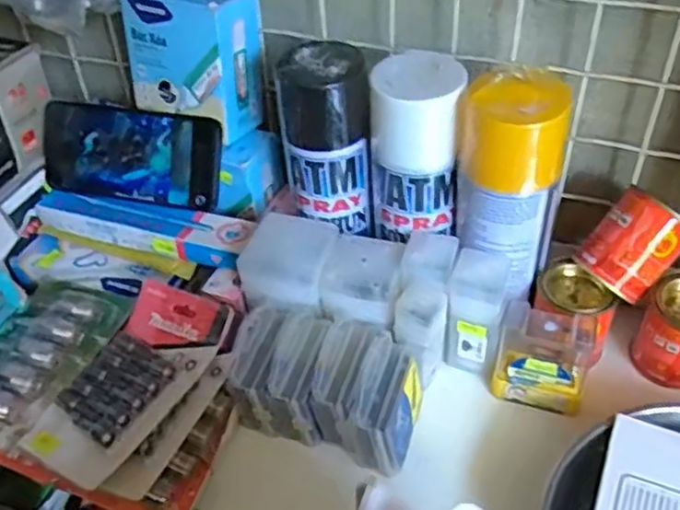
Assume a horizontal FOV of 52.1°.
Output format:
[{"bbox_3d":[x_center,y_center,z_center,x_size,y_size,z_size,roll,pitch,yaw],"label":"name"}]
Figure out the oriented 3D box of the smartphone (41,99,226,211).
[{"bbox_3d":[-0.176,-0.084,0.578,0.167,0.073,0.011,10,13,18],"label":"smartphone"}]

